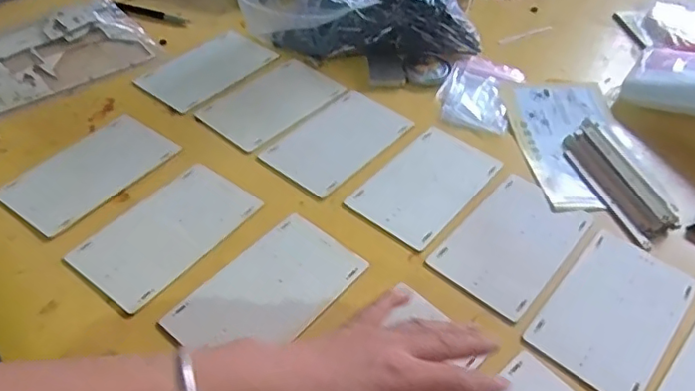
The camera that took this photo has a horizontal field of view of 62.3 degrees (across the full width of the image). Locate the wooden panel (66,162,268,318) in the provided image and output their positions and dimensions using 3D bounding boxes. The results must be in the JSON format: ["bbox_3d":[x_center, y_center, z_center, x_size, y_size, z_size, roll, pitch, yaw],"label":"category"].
[{"bbox_3d":[-0.174,0.033,0.559,0.102,0.006,0.167,29,51,23],"label":"wooden panel"}]

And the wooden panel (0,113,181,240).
[{"bbox_3d":[-0.275,-0.029,0.613,0.104,0.011,0.164,29,52,23],"label":"wooden panel"}]

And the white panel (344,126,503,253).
[{"bbox_3d":[0.086,-0.015,0.621,0.099,0.005,0.168,32,52,24],"label":"white panel"}]

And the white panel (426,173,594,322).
[{"bbox_3d":[0.166,0.045,0.574,0.099,0.004,0.164,33,53,26],"label":"white panel"}]

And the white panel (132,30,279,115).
[{"bbox_3d":[-0.180,-0.170,0.753,0.102,0.008,0.182,30,51,23],"label":"white panel"}]

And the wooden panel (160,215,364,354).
[{"bbox_3d":[-0.068,0.085,0.514,0.099,0.004,0.165,32,52,25],"label":"wooden panel"}]

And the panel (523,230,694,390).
[{"bbox_3d":[0.242,0.101,0.519,0.098,0.004,0.167,33,52,25],"label":"panel"}]

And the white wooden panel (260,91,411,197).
[{"bbox_3d":[-0.010,-0.066,0.664,0.101,0.007,0.165,32,52,25],"label":"white wooden panel"}]

